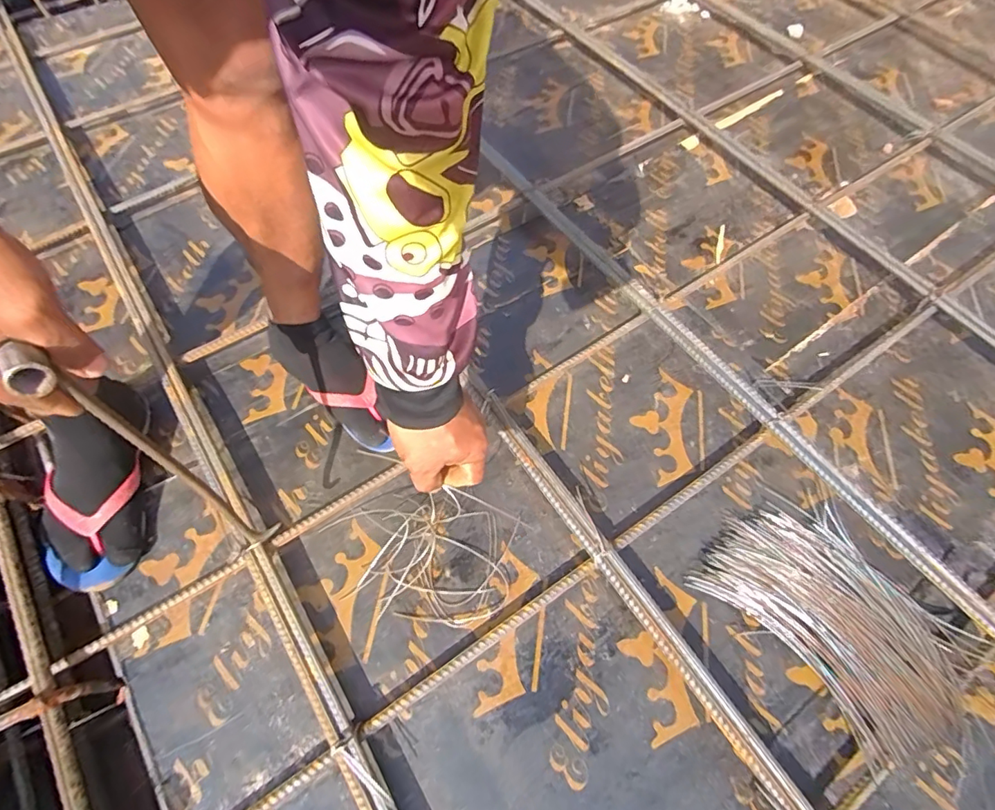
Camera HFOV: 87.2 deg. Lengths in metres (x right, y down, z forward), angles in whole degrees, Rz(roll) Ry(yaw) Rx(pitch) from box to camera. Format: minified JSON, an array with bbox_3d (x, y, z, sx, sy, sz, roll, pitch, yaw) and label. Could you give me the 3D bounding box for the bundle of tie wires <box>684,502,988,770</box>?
[{"bbox_3d":[0.367,0.225,0.553,0.180,0.041,0.272,-35,67,-18],"label":"bundle of tie wires"}]

